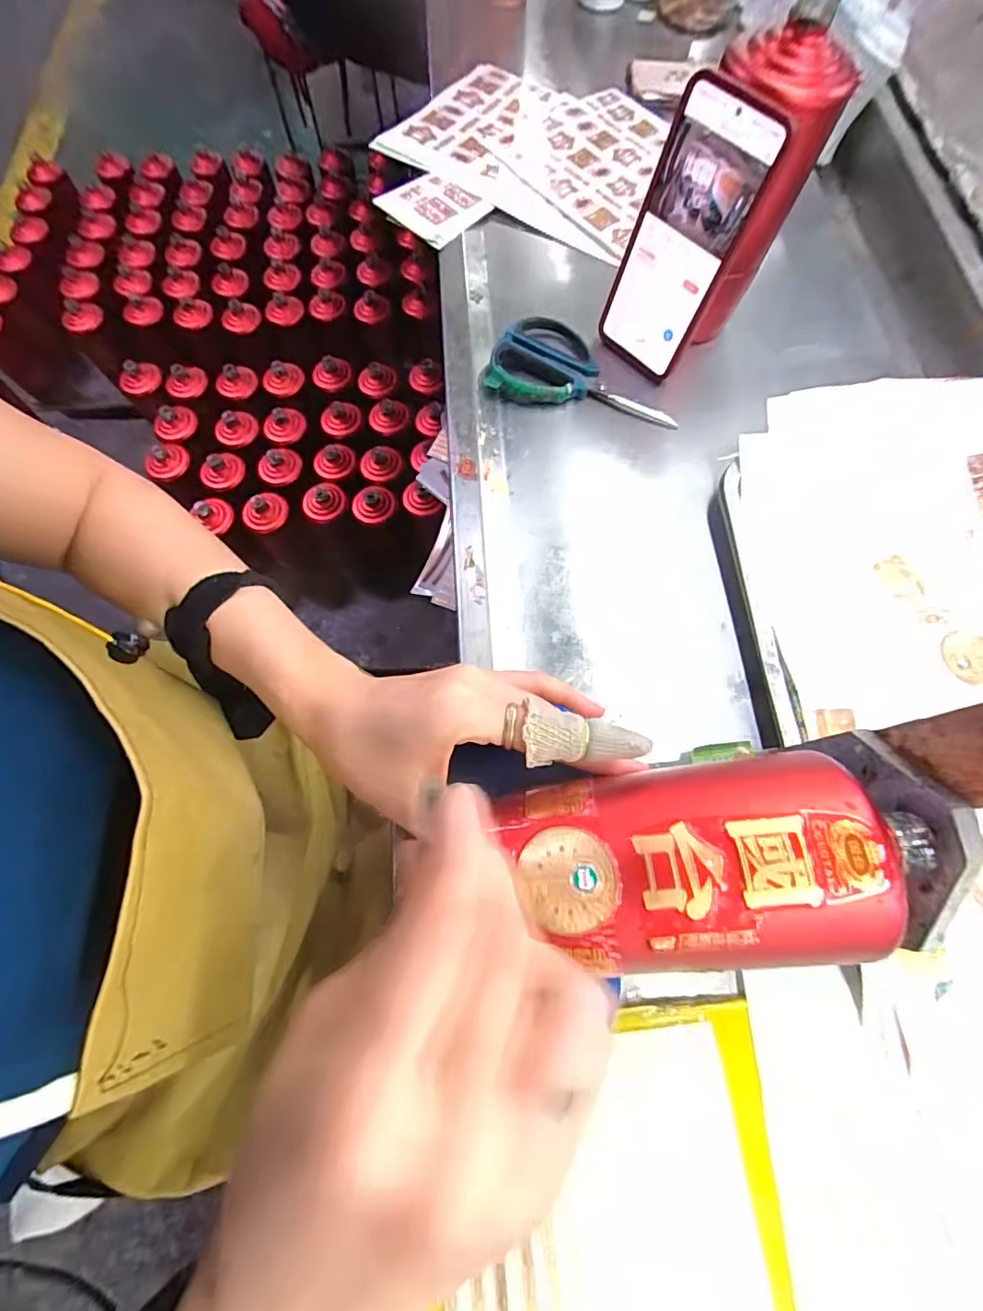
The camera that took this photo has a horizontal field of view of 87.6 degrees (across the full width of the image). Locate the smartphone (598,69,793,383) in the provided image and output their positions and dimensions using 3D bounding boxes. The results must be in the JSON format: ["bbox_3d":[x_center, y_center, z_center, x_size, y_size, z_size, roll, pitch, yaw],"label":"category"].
[{"bbox_3d":[0.140,-0.307,0.389,0.016,0.167,0.080,-37,74,-28],"label":"smartphone"}]

